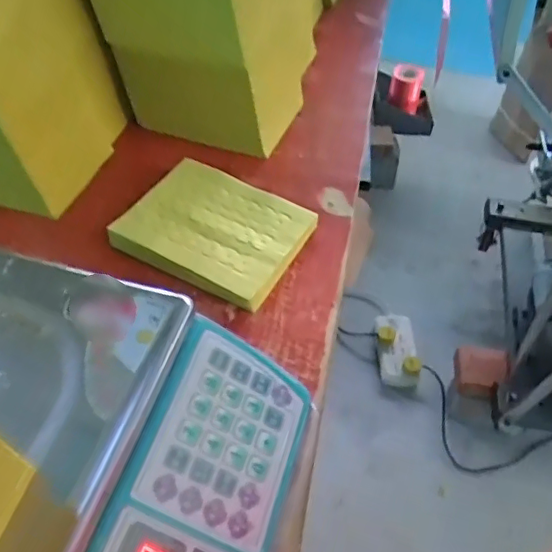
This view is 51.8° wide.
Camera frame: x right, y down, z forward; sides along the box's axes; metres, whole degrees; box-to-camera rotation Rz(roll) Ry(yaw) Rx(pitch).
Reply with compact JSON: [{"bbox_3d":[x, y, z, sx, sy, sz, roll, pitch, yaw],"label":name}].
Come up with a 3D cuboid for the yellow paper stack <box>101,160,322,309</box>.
[{"bbox_3d":[-0.057,-0.045,0.548,0.160,0.031,0.121,23,54,17],"label":"yellow paper stack"}]

